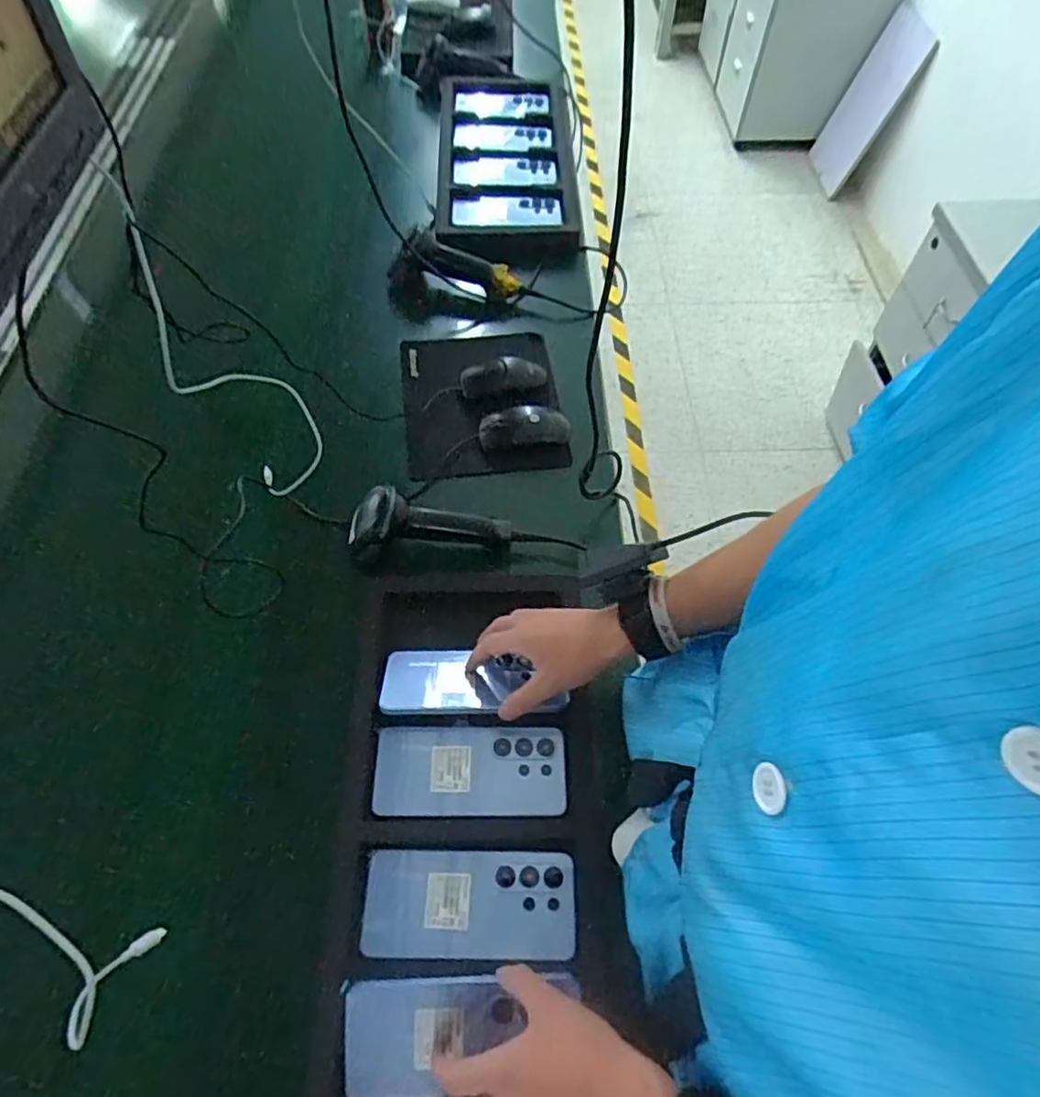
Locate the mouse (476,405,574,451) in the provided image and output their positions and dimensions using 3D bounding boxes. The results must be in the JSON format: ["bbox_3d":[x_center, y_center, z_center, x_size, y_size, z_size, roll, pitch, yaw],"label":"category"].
[{"bbox_3d":[0.006,-0.150,0.802,0.109,0.030,0.051,-5,59,-4],"label":"mouse"}]

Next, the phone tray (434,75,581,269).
[{"bbox_3d":[-0.024,-0.670,1.097,0.226,0.053,0.527,-1,59,-2],"label":"phone tray"}]

